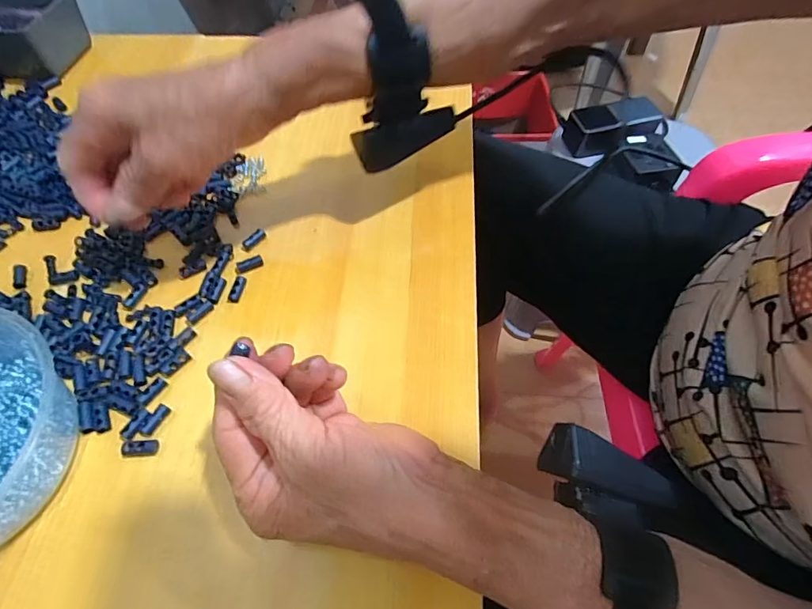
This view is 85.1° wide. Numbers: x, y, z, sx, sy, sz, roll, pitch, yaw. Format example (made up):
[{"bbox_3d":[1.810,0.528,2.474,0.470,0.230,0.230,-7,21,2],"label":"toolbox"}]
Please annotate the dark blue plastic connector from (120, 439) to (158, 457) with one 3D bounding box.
[{"bbox_3d":[-0.155,0.083,0.257,0.019,0.005,0.009,-5,60,-3],"label":"dark blue plastic connector"}]

